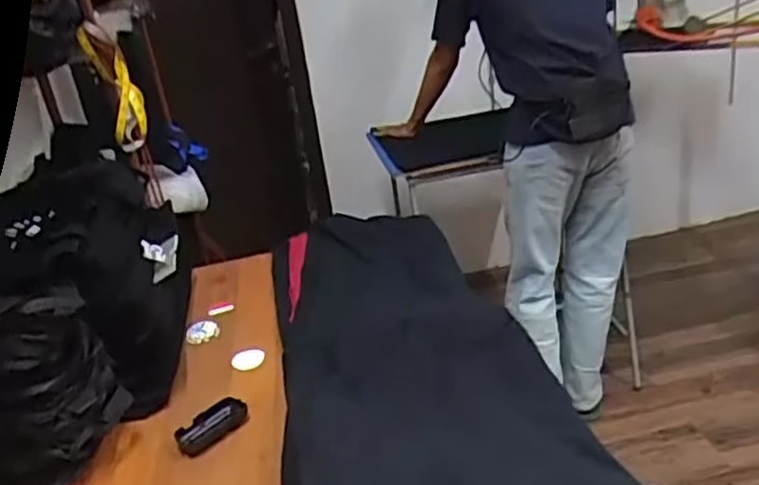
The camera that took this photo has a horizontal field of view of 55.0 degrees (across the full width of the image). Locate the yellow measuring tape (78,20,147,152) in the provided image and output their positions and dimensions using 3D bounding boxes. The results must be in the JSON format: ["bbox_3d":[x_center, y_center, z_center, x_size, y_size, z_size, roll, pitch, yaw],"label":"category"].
[{"bbox_3d":[-0.499,-0.284,1.394,0.066,0.262,0.067,-23,30,-29],"label":"yellow measuring tape"}]

